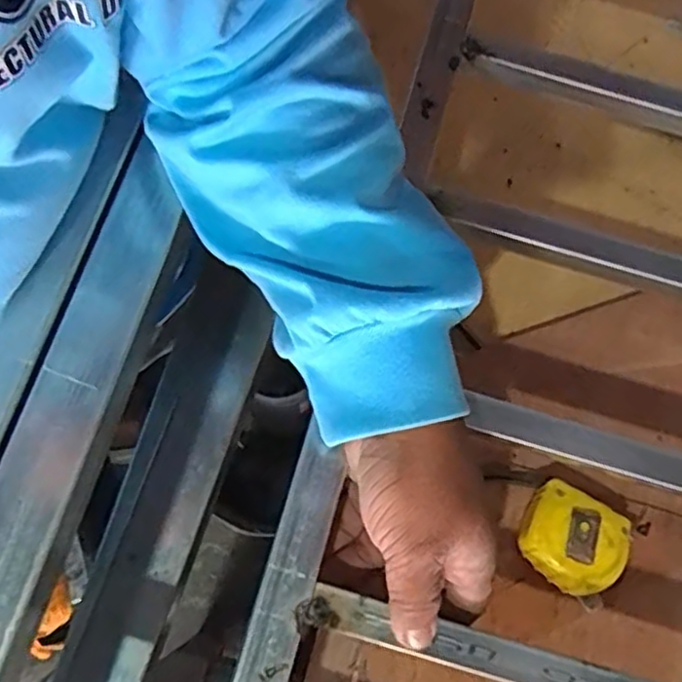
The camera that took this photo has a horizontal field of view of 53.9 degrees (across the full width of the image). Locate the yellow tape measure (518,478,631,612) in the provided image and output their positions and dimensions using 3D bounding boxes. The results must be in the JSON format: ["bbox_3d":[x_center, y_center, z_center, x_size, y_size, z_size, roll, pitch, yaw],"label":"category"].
[{"bbox_3d":[0.150,0.131,0.443,0.070,0.039,0.061,30,71,5],"label":"yellow tape measure"}]

